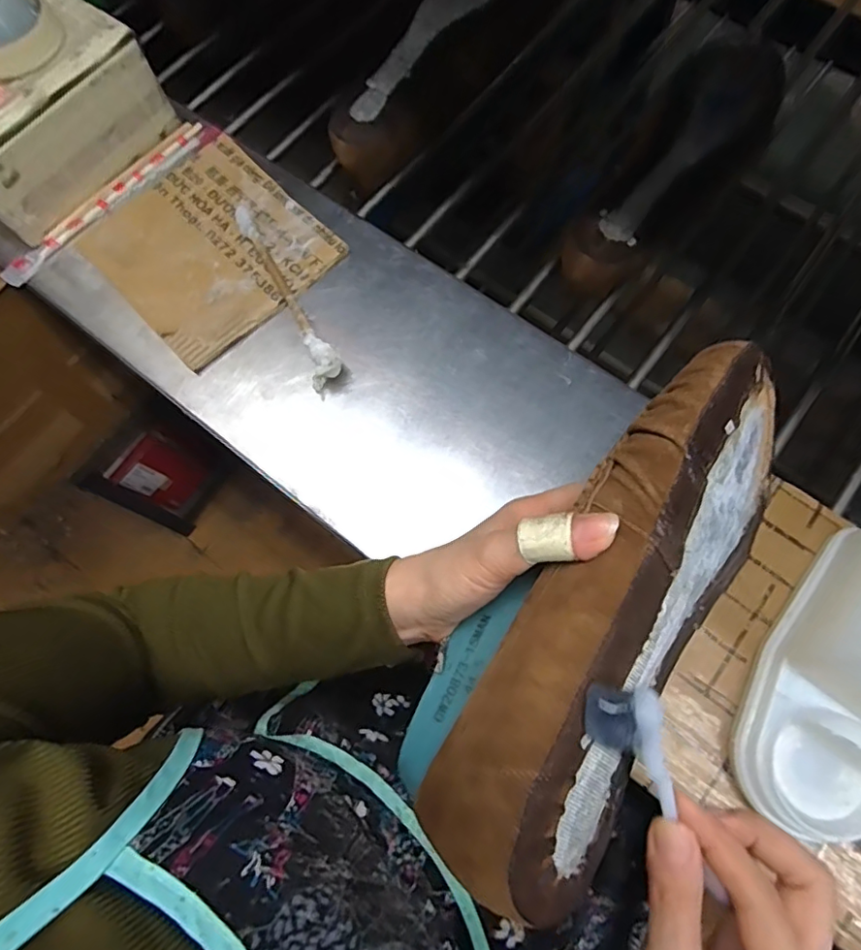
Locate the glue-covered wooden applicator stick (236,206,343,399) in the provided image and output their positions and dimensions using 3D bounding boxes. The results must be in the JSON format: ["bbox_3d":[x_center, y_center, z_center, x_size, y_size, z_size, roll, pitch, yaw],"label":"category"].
[{"bbox_3d":[-0.126,-0.151,0.464,0.026,0.024,0.186,-30,73,-6],"label":"glue-covered wooden applicator stick"}]

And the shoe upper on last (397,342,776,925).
[{"bbox_3d":[0.091,0.044,0.250,0.087,0.073,0.272,35,78,13],"label":"shoe upper on last"}]

